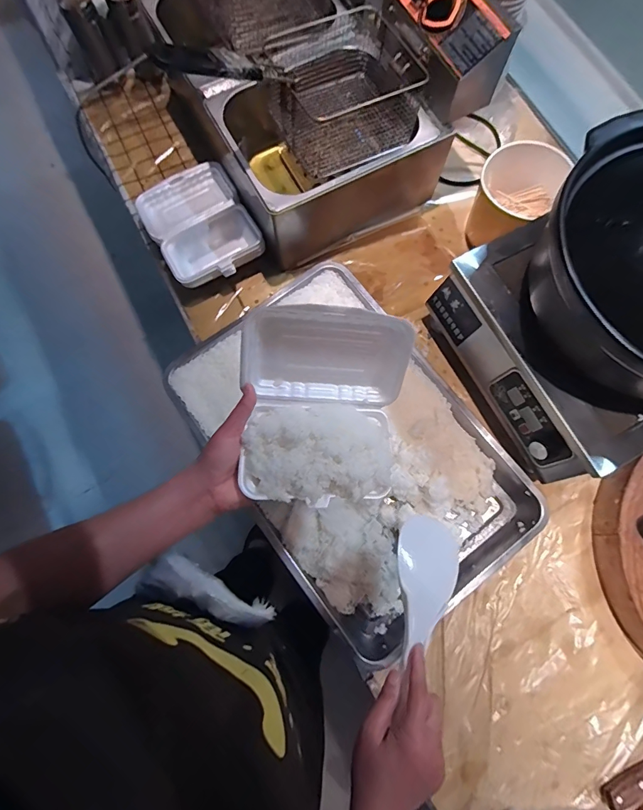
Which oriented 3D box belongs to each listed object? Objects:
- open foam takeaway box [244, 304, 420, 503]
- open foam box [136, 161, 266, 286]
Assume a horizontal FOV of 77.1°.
[{"bbox_3d":[0.002,0.006,0.439,0.168,0.091,0.195,7,77,1],"label":"open foam takeaway box"},{"bbox_3d":[-0.227,-0.338,0.767,0.177,0.053,0.238,-30,79,-7],"label":"open foam box"}]

